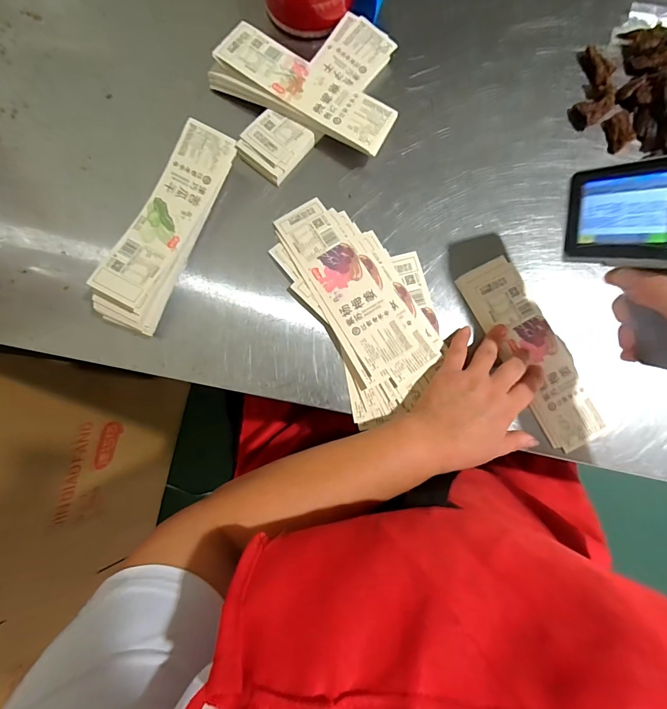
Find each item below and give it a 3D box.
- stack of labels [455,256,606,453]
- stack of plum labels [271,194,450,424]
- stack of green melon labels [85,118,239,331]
[{"bbox_3d":[0.191,-0.004,0.365,0.058,0.006,0.187,-28,85,-2],"label":"stack of labels"},{"bbox_3d":[0.032,-0.052,0.363,0.116,0.017,0.211,-26,84,-2],"label":"stack of plum labels"},{"bbox_3d":[-0.150,-0.114,0.335,0.048,0.025,0.189,25,85,4],"label":"stack of green melon labels"}]

